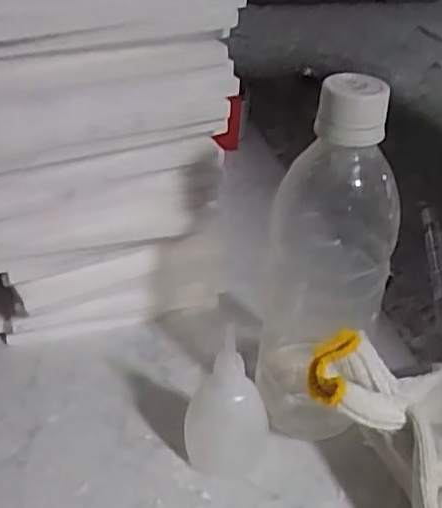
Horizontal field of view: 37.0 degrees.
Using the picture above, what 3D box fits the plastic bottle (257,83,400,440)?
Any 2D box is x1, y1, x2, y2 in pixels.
[{"bbox_3d":[0.054,0.011,0.354,0.061,0.214,0.052,4,34,4],"label":"plastic bottle"}]

